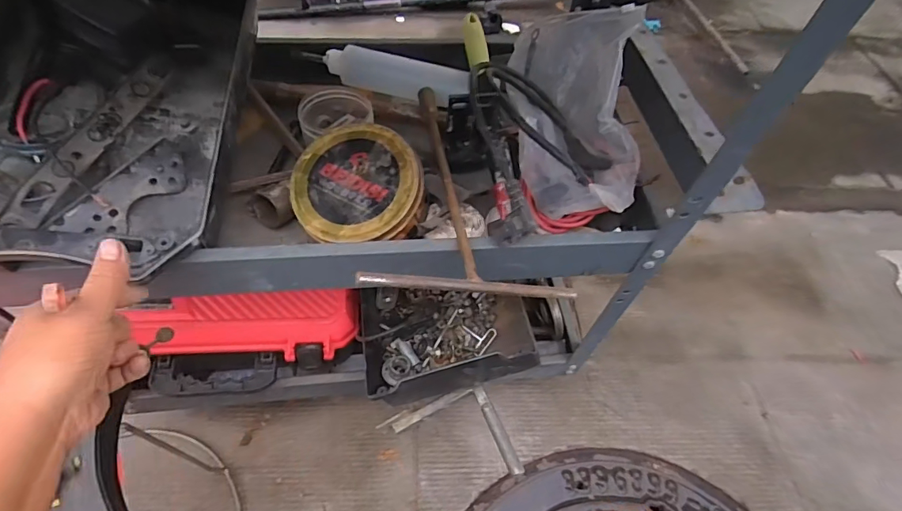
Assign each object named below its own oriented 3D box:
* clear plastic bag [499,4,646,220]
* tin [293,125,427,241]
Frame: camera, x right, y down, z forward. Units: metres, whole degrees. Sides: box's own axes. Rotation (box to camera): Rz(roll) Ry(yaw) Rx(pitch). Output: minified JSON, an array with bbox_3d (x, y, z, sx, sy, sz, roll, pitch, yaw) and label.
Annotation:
[{"bbox_3d":[0.131,-0.158,0.485,0.123,0.093,0.253,2,67,-2],"label":"clear plastic bag"},{"bbox_3d":[-0.086,-0.064,0.456,0.127,0.053,0.127,8,75,11],"label":"tin"}]

